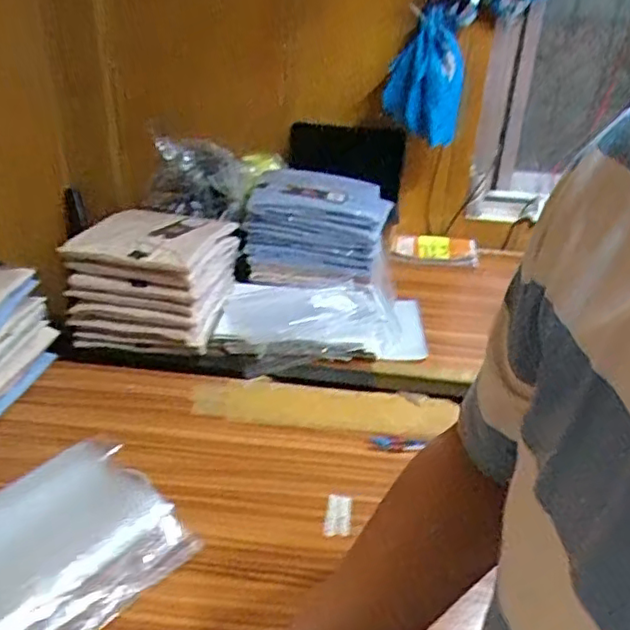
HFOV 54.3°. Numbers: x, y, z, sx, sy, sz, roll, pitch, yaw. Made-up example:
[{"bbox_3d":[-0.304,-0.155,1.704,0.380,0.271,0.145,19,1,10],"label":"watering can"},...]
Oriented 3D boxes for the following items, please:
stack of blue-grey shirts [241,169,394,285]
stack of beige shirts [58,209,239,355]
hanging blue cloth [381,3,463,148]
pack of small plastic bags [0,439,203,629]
[{"bbox_3d":[0.006,-0.176,1.264,0.275,0.176,0.271,5,27,3],"label":"stack of blue-grey shirts"},{"bbox_3d":[-0.277,-0.066,1.078,0.227,0.181,0.235,6,27,3],"label":"stack of beige shirts"},{"bbox_3d":[0.234,-0.514,1.324,0.156,0.254,0.064,14,29,17],"label":"hanging blue cloth"},{"bbox_3d":[-0.279,0.241,0.644,0.223,0.029,0.250,23,32,31],"label":"pack of small plastic bags"}]

